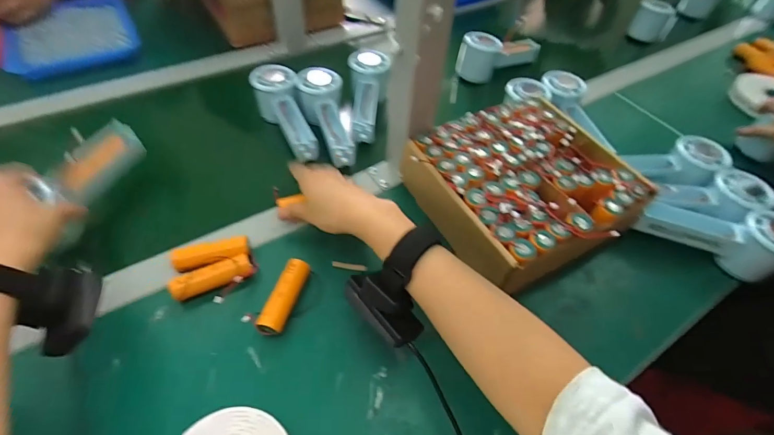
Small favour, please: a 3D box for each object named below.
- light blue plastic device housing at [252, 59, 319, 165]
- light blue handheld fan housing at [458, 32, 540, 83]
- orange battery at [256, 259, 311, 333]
[{"bbox_3d":[-0.136,-0.141,0.510,0.052,0.050,0.168,-21,68,-21],"label":"light blue plastic device housing"},{"bbox_3d":[0.193,-0.269,0.632,0.145,0.067,0.053,-19,55,-18],"label":"light blue handheld fan housing"},{"bbox_3d":[-0.096,0.075,0.361,0.022,0.022,0.073,15,52,8],"label":"orange battery"}]

